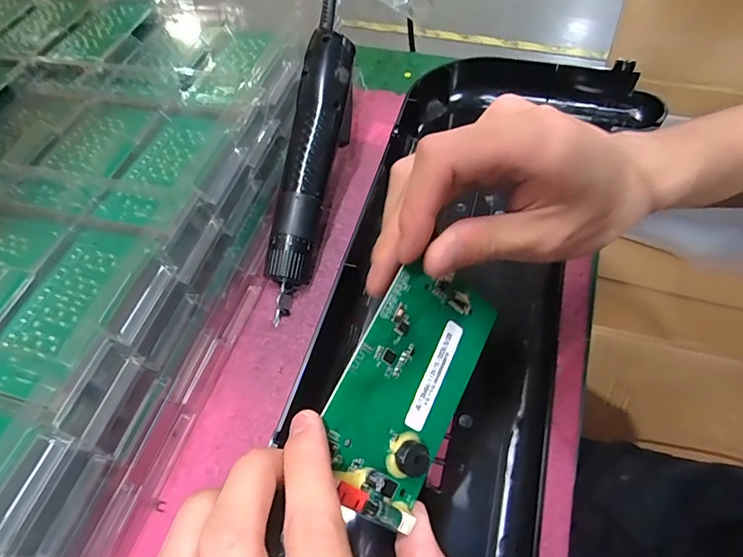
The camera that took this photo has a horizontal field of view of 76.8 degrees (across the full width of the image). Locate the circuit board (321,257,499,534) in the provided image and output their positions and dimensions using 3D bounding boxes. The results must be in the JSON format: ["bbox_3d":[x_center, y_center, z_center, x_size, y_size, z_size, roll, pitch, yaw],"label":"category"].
[{"bbox_3d":[0.017,0.044,0.195,0.008,0.059,0.100,-2,54,57],"label":"circuit board"}]

